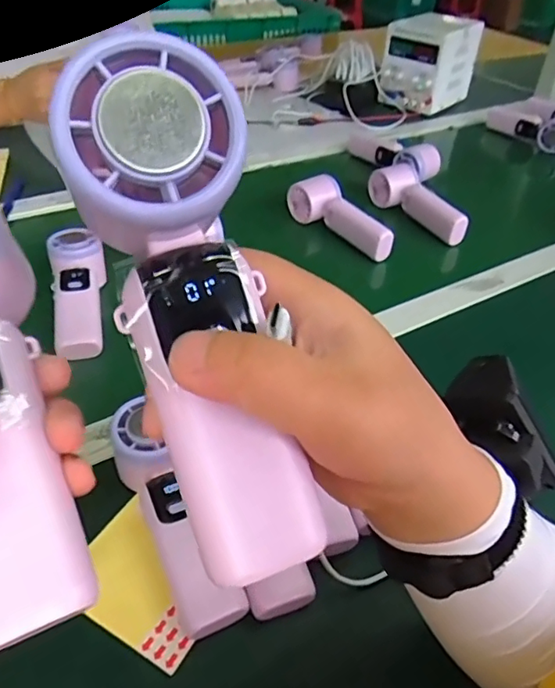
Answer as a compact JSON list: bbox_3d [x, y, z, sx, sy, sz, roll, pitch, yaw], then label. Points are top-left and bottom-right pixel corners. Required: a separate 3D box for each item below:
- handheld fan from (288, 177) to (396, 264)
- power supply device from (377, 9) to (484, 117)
[{"bbox_3d":[0.083,-0.172,0.731,0.044,0.055,0.168,-22,48,-29],"label":"handheld fan"},{"bbox_3d":[0.324,-0.606,1.182,0.127,0.165,0.198,31,46,26],"label":"power supply device"}]

